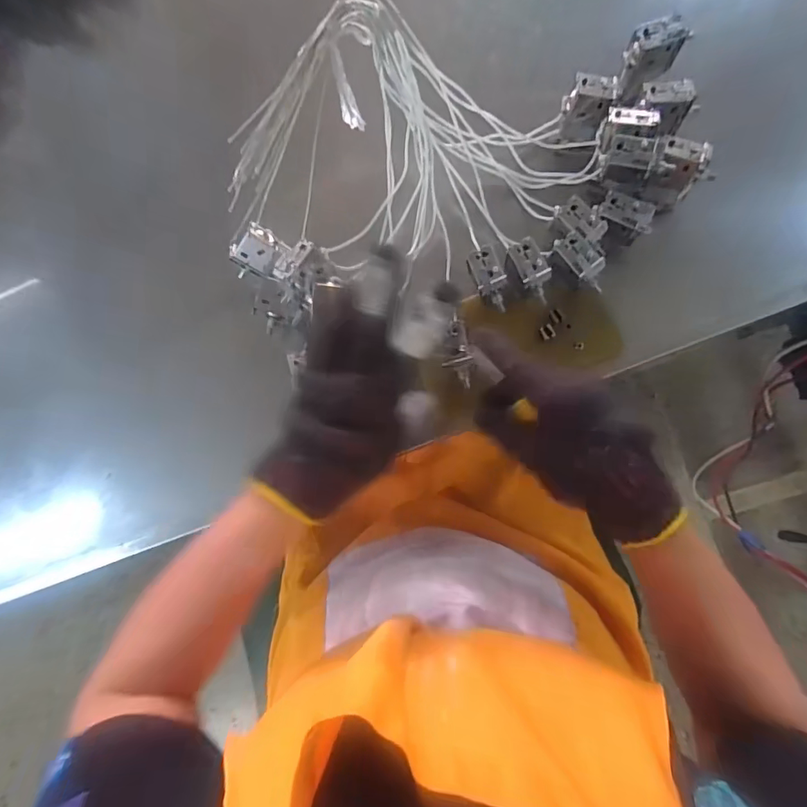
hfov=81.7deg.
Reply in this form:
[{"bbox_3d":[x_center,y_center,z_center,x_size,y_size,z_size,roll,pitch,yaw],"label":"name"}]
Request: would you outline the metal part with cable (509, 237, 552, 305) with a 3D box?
[{"bbox_3d":[0.106,-0.109,0.384,0.024,0.022,0.051,-26,81,4],"label":"metal part with cable"}]

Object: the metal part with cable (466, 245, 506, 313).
[{"bbox_3d":[0.071,-0.103,0.388,0.026,0.022,0.050,-16,82,6],"label":"metal part with cable"}]

